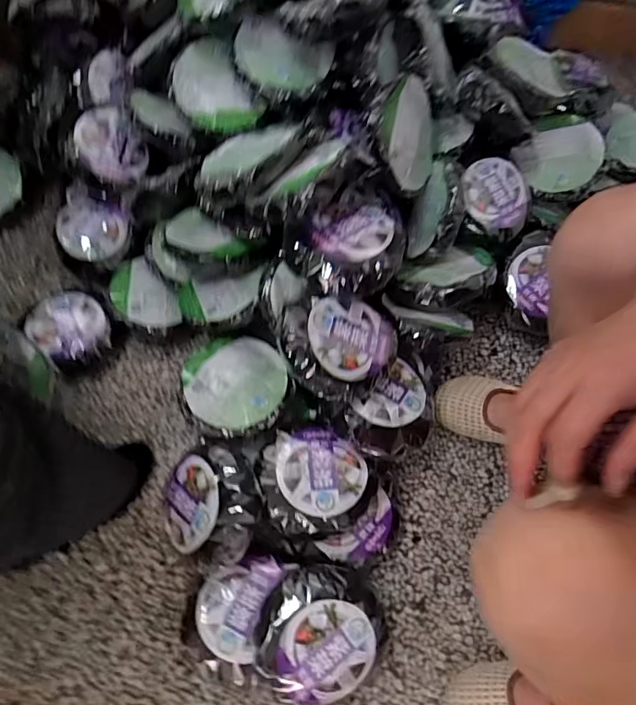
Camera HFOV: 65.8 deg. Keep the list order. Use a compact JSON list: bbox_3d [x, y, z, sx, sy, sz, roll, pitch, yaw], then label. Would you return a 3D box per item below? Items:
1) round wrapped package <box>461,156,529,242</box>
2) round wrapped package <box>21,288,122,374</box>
[{"bbox_3d":[0.294,-0.263,0.827,0.121,0.027,0.121,2,80,-11],"label":"round wrapped package"},{"bbox_3d":[-0.413,-0.040,0.821,0.157,0.042,0.128,39,71,16],"label":"round wrapped package"}]

